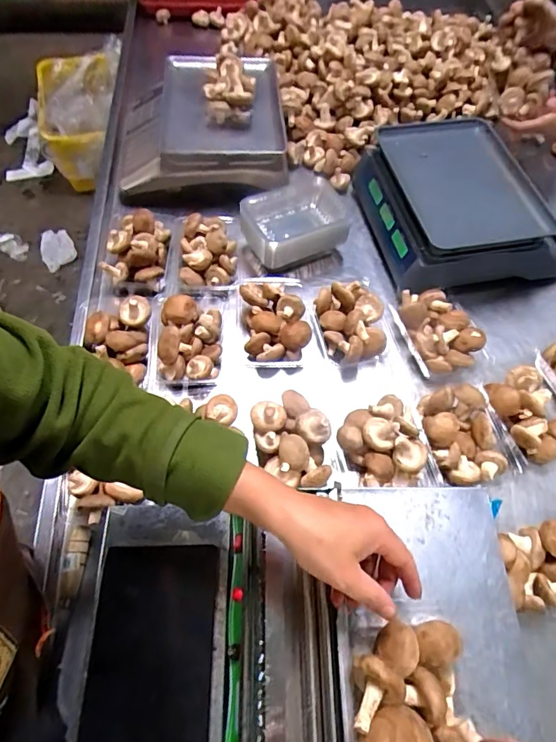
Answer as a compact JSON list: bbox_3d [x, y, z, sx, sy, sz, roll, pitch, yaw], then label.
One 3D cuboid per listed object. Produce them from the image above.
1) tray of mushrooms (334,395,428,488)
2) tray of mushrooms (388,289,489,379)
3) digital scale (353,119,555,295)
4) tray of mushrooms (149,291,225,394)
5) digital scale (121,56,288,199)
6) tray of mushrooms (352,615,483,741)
[{"bbox_3d":[0.150,0.103,0.681,0.122,0.065,0.138,-1,60,-4],"label":"tray of mushrooms"},{"bbox_3d":[0.275,-0.069,0.785,0.114,0.052,0.164,-12,61,-10],"label":"tray of mushrooms"},{"bbox_3d":[0.358,-0.321,0.890,0.330,0.132,0.337,-6,61,-7],"label":"digital scale"},{"bbox_3d":[-0.149,-0.059,0.754,0.119,0.063,0.193,-2,60,-4],"label":"tray of mushrooms"},{"bbox_3d":[-0.157,-0.526,0.977,0.331,0.108,0.367,-2,60,-4],"label":"digital scale"},{"bbox_3d":[0.112,0.288,0.373,0.099,0.079,0.151,5,60,0],"label":"tray of mushrooms"}]

